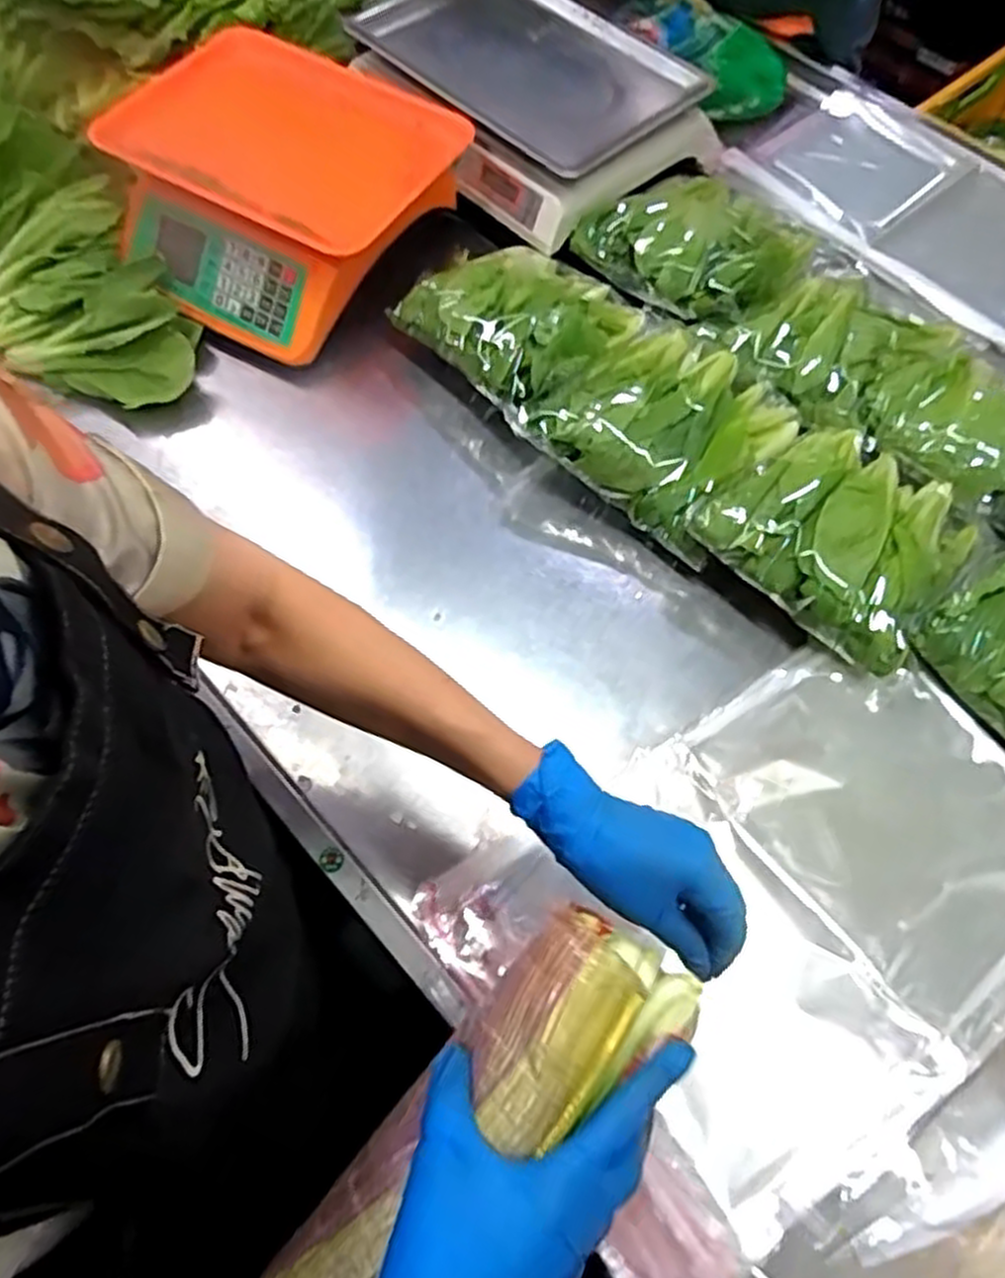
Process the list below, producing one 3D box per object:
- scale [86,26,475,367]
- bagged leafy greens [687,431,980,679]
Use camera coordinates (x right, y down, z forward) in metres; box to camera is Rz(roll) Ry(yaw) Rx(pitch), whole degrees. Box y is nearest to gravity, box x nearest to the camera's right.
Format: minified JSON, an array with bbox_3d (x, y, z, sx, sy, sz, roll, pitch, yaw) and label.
[{"bbox_3d":[-0.224,-0.450,0.785,0.299,0.100,0.293,29,66,10],"label":"scale"},{"bbox_3d":[0.282,-0.096,0.647,0.194,0.047,0.194,38,68,14],"label":"bagged leafy greens"}]

